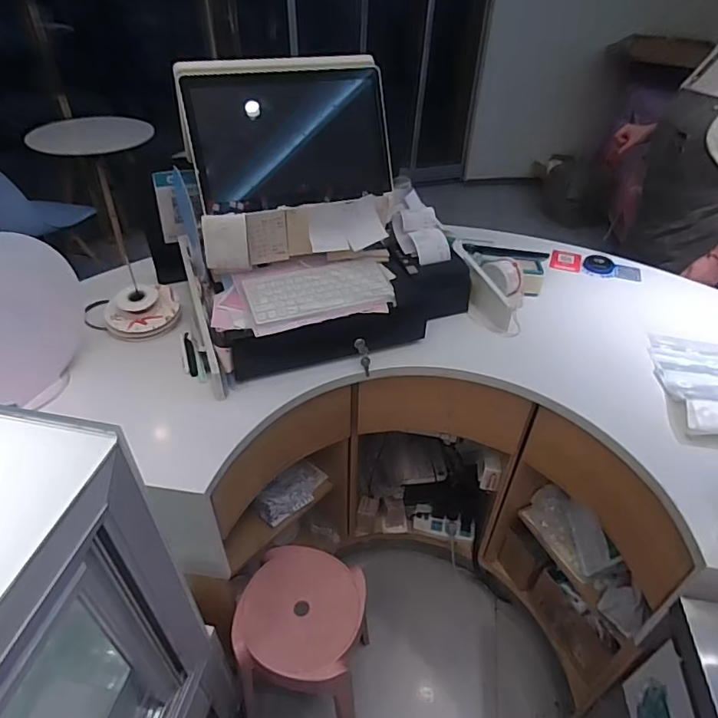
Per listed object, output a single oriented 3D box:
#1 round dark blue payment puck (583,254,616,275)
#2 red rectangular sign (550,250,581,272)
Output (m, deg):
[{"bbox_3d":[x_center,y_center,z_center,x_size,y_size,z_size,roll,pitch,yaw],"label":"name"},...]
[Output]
[{"bbox_3d":[0.666,-0.264,1.364,0.080,0.017,0.075,1,40,-1],"label":"round dark blue payment puck"},{"bbox_3d":[0.588,-0.278,1.403,0.079,0.016,0.100,16,42,17],"label":"red rectangular sign"}]

